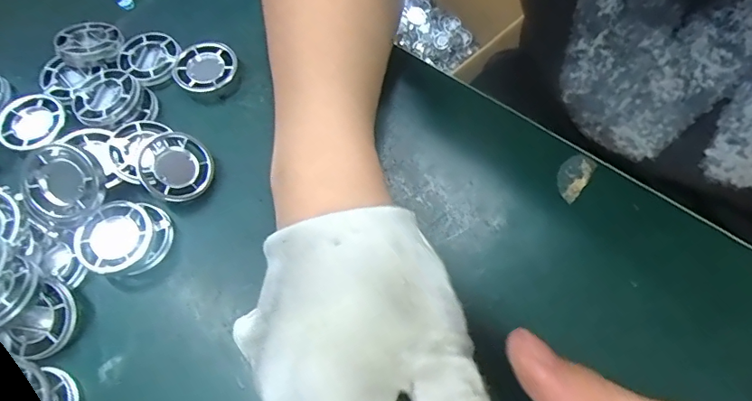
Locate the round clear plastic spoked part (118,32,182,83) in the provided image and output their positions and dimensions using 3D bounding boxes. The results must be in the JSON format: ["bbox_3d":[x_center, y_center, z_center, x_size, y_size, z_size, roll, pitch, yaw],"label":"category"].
[{"bbox_3d":[-0.143,-0.091,0.322,0.036,0.007,0.038,-1,65,2],"label":"round clear plastic spoked part"}]

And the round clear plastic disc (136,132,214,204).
[{"bbox_3d":[-0.110,-0.018,0.281,0.038,0.008,0.039,4,74,-15],"label":"round clear plastic disc"}]

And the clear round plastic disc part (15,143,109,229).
[{"bbox_3d":[-0.162,-0.007,0.259,0.041,0.008,0.038,-1,101,-3],"label":"clear round plastic disc part"}]

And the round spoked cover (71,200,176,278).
[{"bbox_3d":[-0.130,0.020,0.266,0.036,0.021,0.042,33,72,16],"label":"round spoked cover"}]

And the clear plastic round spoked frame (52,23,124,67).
[{"bbox_3d":[-0.183,-0.100,0.323,0.039,0.007,0.033,-27,67,-10],"label":"clear plastic round spoked frame"}]

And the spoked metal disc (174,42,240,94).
[{"bbox_3d":[-0.106,-0.081,0.317,0.039,0.012,0.039,-1,66,3],"label":"spoked metal disc"}]

